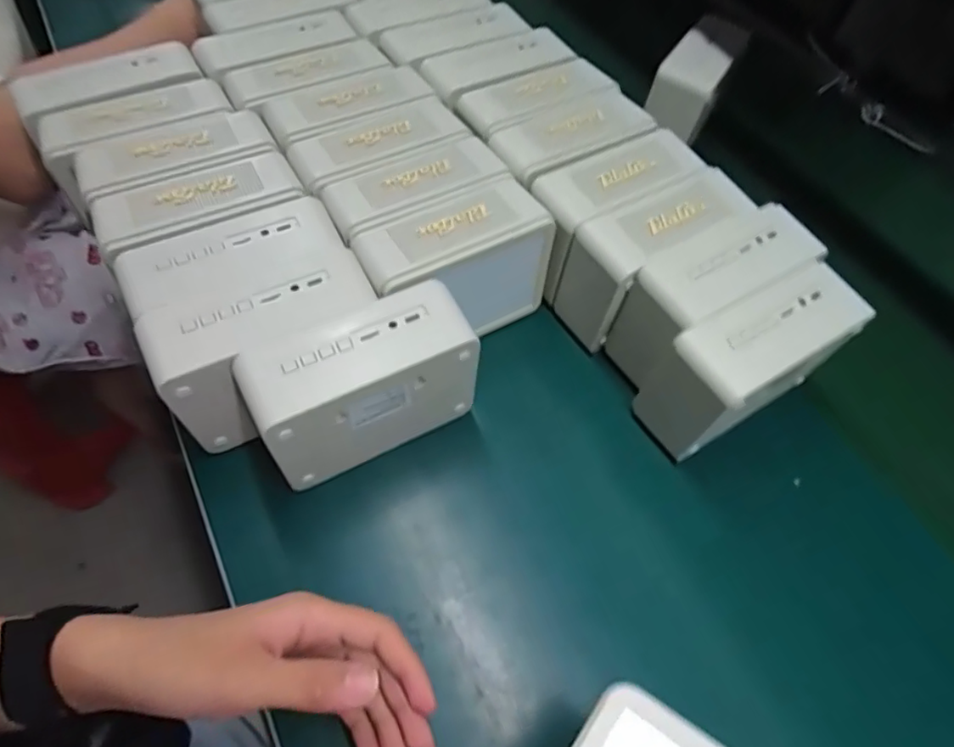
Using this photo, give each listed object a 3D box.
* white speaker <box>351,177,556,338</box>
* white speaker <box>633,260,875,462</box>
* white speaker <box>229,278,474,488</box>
[{"bbox_3d":[-0.016,-0.076,0.437,0.137,0.100,0.062,-26,63,-20],"label":"white speaker"},{"bbox_3d":[0.188,-0.005,0.408,0.150,0.093,0.066,-30,65,-22],"label":"white speaker"},{"bbox_3d":[-0.072,0.009,0.377,0.136,0.104,0.051,-23,62,-19],"label":"white speaker"}]

